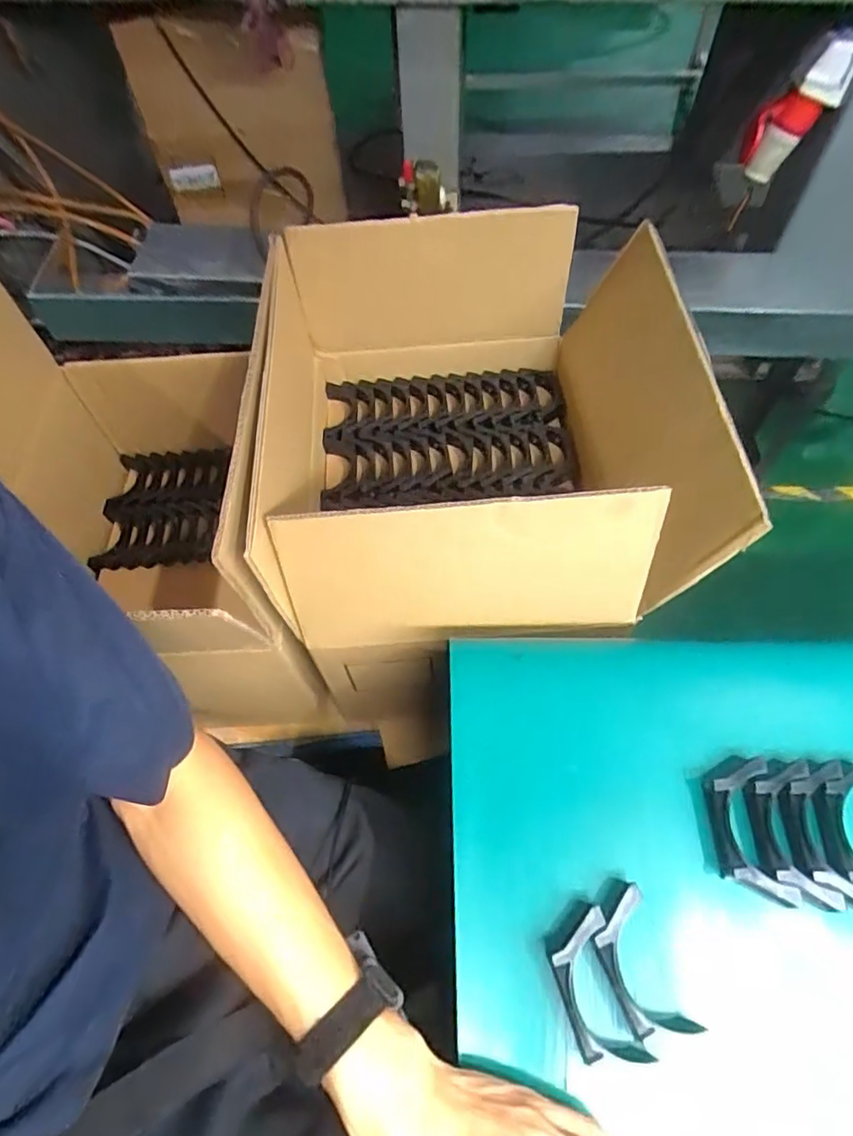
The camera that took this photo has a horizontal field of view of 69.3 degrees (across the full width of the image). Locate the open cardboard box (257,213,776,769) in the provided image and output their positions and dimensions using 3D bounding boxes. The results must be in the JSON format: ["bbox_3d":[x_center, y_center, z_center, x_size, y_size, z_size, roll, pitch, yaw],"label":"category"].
[{"bbox_3d":[0.051,-0.094,0.698,0.382,0.376,0.415,-3,61,0],"label":"open cardboard box"}]

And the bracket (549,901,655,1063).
[{"bbox_3d":[0.102,0.257,0.378,0.040,0.018,0.083,-13,61,-6],"label":"bracket"}]

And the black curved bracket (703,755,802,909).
[{"bbox_3d":[0.216,0.177,0.420,0.044,0.020,0.093,-1,61,0],"label":"black curved bracket"}]

